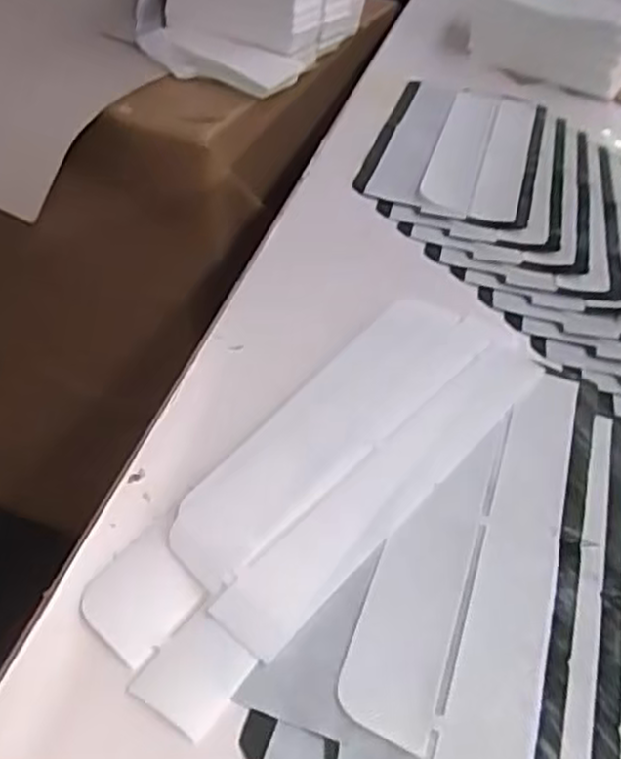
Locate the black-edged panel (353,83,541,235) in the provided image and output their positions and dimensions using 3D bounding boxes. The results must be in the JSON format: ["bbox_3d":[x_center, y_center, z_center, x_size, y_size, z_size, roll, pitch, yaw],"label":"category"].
[{"bbox_3d":[0.112,-0.179,0.577,0.118,0.012,0.202,15,44,9],"label":"black-edged panel"}]

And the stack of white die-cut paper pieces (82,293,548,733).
[{"bbox_3d":[0.014,0.035,0.351,0.086,0.006,0.263,31,49,23],"label":"stack of white die-cut paper pieces"}]

